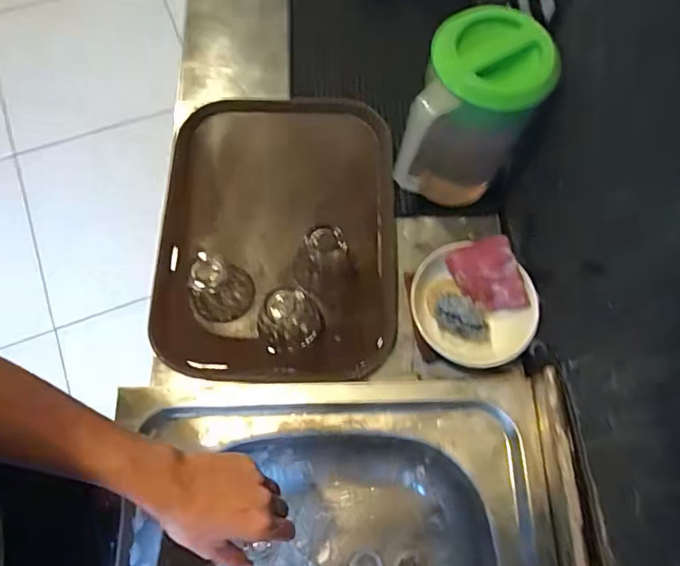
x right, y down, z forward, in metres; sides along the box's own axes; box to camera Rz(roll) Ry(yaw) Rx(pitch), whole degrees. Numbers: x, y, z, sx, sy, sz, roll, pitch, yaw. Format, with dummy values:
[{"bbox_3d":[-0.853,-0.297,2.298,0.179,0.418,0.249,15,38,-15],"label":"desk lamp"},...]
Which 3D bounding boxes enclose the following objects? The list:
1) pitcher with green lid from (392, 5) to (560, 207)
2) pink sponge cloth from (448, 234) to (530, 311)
[{"bbox_3d":[0.149,-0.180,0.607,0.124,0.221,0.140,20,70,6],"label":"pitcher with green lid"},{"bbox_3d":[0.177,-0.004,0.618,0.075,0.021,0.089,-20,94,22],"label":"pink sponge cloth"}]

